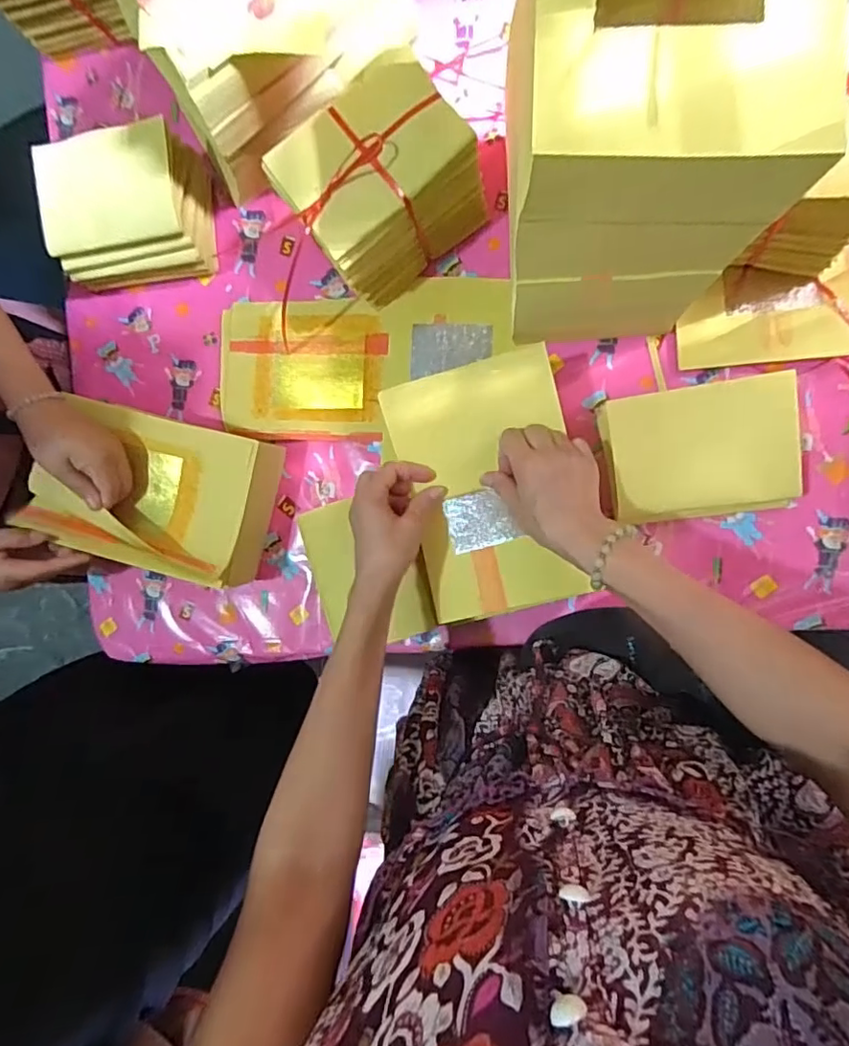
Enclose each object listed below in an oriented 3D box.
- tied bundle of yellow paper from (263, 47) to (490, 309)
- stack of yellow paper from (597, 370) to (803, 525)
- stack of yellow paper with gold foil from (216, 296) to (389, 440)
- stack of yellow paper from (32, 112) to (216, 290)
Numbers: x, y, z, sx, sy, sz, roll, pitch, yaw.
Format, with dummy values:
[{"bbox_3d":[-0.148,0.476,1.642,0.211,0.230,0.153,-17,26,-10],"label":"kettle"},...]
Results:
[{"bbox_3d":[-0.039,-0.326,0.565,0.160,0.129,0.123,-38,85,6],"label":"tied bundle of yellow paper"},{"bbox_3d":[0.260,-0.066,0.549,0.164,0.069,0.119,-8,89,8],"label":"stack of yellow paper"},{"bbox_3d":[-0.141,-0.175,0.658,0.193,0.020,0.156,1,90,8],"label":"stack of yellow paper with gold foil"},{"bbox_3d":[-0.331,-0.344,0.628,0.165,0.108,0.125,-5,89,8],"label":"stack of yellow paper"}]

